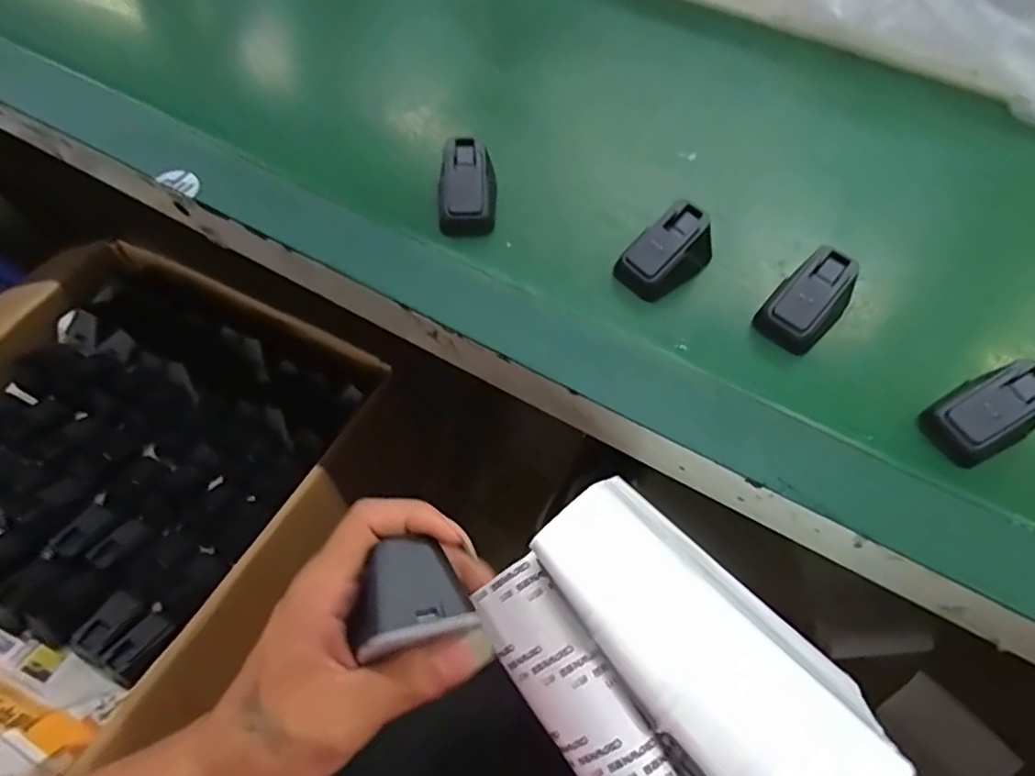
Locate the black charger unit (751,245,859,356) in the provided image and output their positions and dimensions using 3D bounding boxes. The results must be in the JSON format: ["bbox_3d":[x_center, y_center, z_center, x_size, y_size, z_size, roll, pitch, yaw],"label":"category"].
[{"bbox_3d":[0.199,-0.060,0.420,0.062,0.041,0.042,-38,68,-19],"label":"black charger unit"}]

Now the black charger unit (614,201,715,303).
[{"bbox_3d":[0.107,-0.095,0.441,0.070,0.043,0.041,-34,66,-17],"label":"black charger unit"}]

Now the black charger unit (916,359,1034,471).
[{"bbox_3d":[0.289,0.013,0.378,0.066,0.031,0.045,-25,64,-13],"label":"black charger unit"}]

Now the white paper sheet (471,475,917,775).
[{"bbox_3d":[0.063,0.118,0.239,0.095,0.044,0.160,-33,66,-17],"label":"white paper sheet"}]

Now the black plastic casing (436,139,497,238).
[{"bbox_3d":[-0.038,-0.150,0.467,0.044,0.041,0.064,-3,61,-2],"label":"black plastic casing"}]

